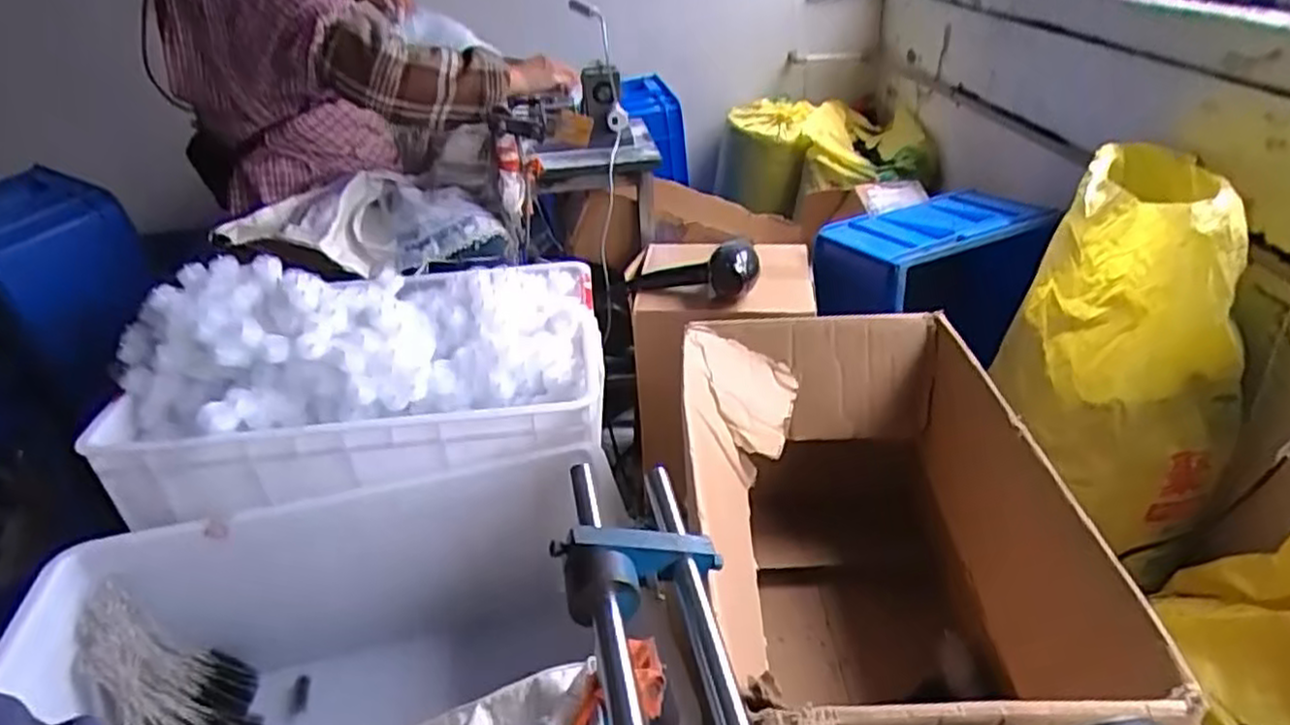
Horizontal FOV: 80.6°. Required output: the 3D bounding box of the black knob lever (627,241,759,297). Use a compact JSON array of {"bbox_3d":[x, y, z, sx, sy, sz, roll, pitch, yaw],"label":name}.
[{"bbox_3d":[0.076,-0.153,1.284,0.224,0.071,0.088,-7,28,19],"label":"black knob lever"}]

